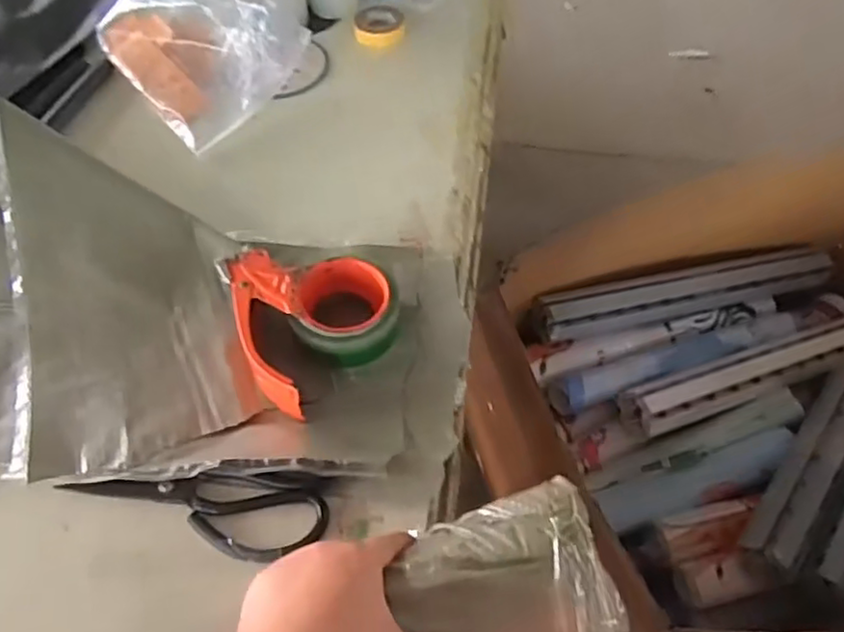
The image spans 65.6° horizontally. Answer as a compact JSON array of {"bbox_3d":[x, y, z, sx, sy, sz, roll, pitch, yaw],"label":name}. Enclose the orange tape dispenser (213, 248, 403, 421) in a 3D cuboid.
[{"bbox_3d":[-0.090,0.001,0.572,0.139,0.054,0.151,0,54,1],"label":"orange tape dispenser"}]

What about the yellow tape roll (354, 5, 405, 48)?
[{"bbox_3d":[-0.056,-0.386,0.874,0.065,0.019,0.063,1,55,-2],"label":"yellow tape roll"}]

